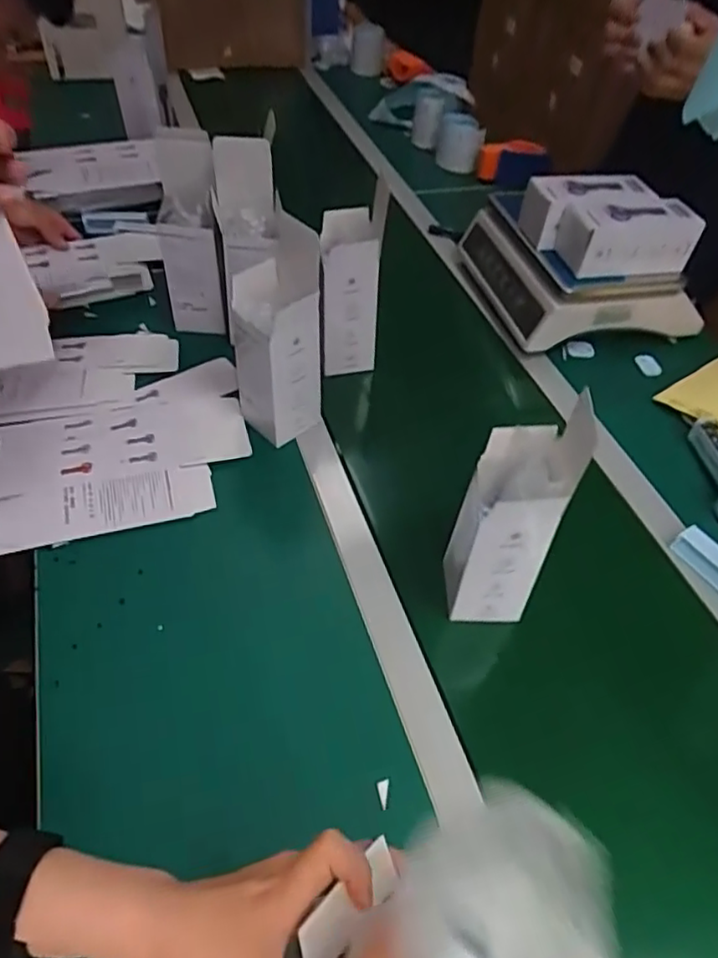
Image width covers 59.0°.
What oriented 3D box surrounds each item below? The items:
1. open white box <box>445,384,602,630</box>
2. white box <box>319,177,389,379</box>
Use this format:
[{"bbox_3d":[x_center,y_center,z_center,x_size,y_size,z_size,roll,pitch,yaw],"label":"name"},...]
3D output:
[{"bbox_3d":[0.135,0.035,0.568,0.077,0.222,0.098,18,50,12],"label":"open white box"},{"bbox_3d":[-0.011,-0.244,0.807,0.072,0.227,0.081,-1,49,-5],"label":"white box"}]

